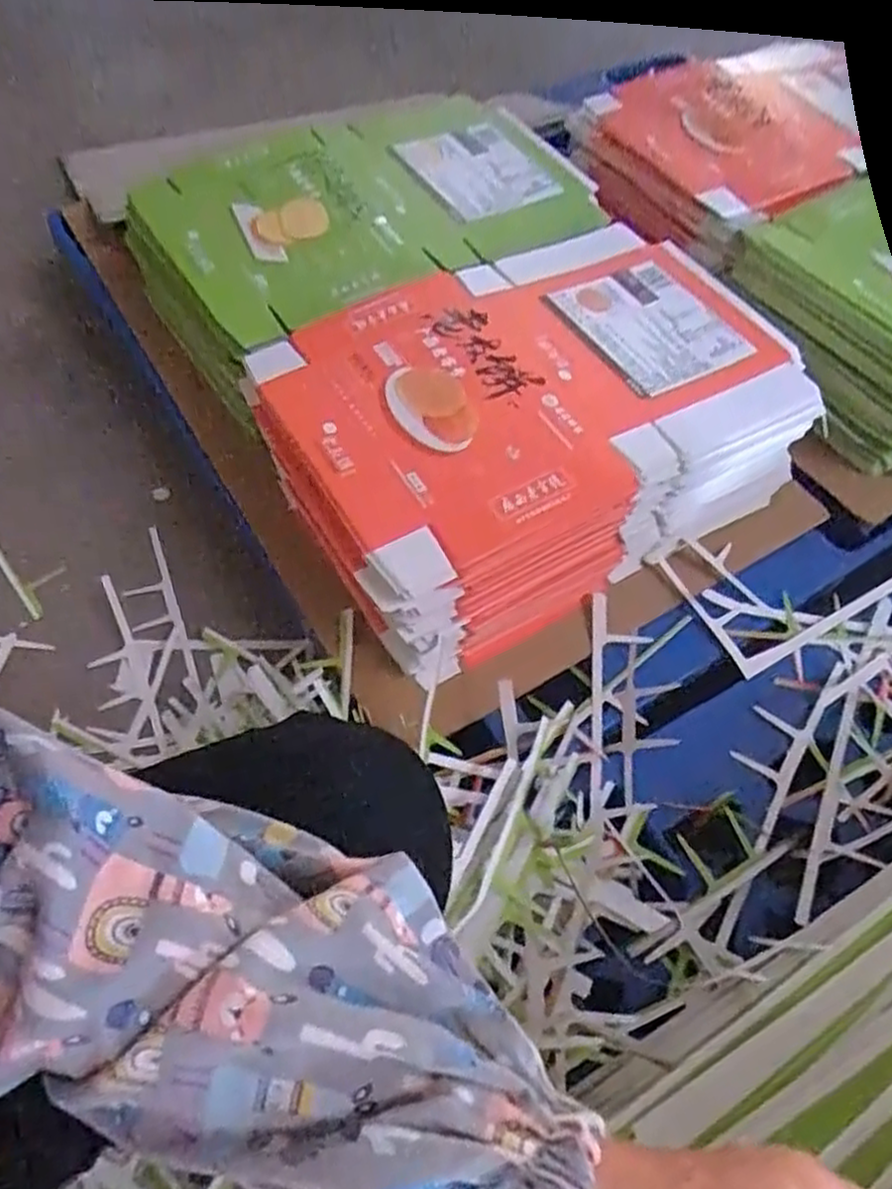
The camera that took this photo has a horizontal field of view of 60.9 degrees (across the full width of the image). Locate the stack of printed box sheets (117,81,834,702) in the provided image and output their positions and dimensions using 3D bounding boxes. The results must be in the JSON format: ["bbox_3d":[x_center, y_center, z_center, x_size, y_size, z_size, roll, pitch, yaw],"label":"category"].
[{"bbox_3d":[0.017,-0.237,0.772,0.460,0.187,0.522,-26,63,-20],"label":"stack of printed box sheets"}]

